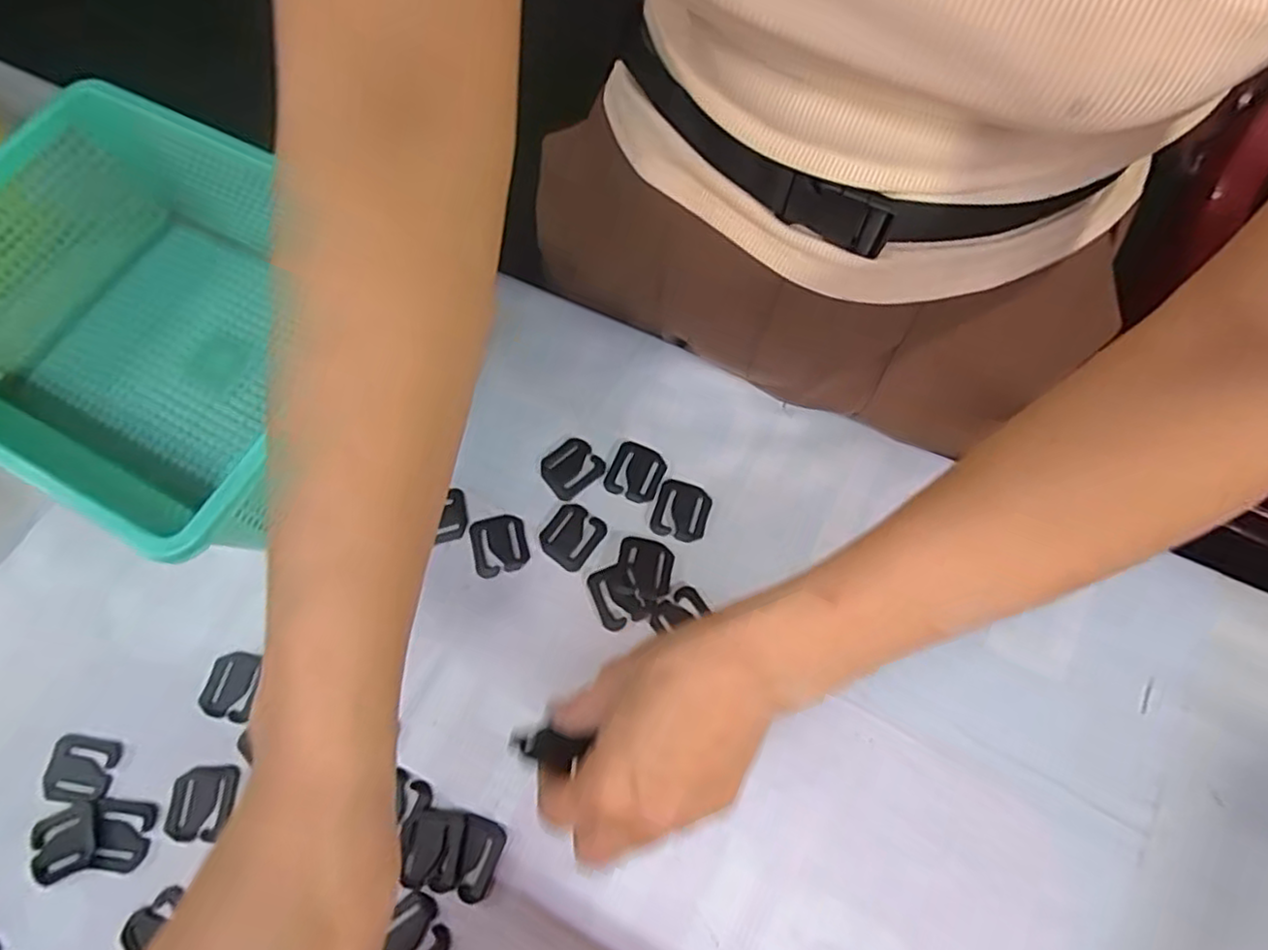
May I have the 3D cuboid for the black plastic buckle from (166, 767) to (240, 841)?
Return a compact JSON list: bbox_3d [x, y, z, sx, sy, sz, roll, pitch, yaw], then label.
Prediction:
[{"bbox_3d":[-0.248,0.188,0.388,0.034,0.004,0.038,0,67,1],"label":"black plastic buckle"}]

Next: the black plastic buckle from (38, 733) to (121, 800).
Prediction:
[{"bbox_3d":[-0.320,0.171,0.392,0.039,0.004,0.034,6,68,4],"label":"black plastic buckle"}]

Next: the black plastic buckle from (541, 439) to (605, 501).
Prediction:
[{"bbox_3d":[-0.043,-0.006,0.458,0.038,0.004,0.035,-40,72,-14],"label":"black plastic buckle"}]

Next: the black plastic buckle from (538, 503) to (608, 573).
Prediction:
[{"bbox_3d":[-0.041,0.040,0.441,0.036,0.004,0.040,33,72,14],"label":"black plastic buckle"}]

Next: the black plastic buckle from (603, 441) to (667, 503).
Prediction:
[{"bbox_3d":[0.001,-0.002,0.456,0.036,0.004,0.039,22,70,10],"label":"black plastic buckle"}]

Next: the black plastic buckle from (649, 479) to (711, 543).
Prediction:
[{"bbox_3d":[0.031,0.023,0.445,0.035,0.004,0.039,16,69,8],"label":"black plastic buckle"}]

